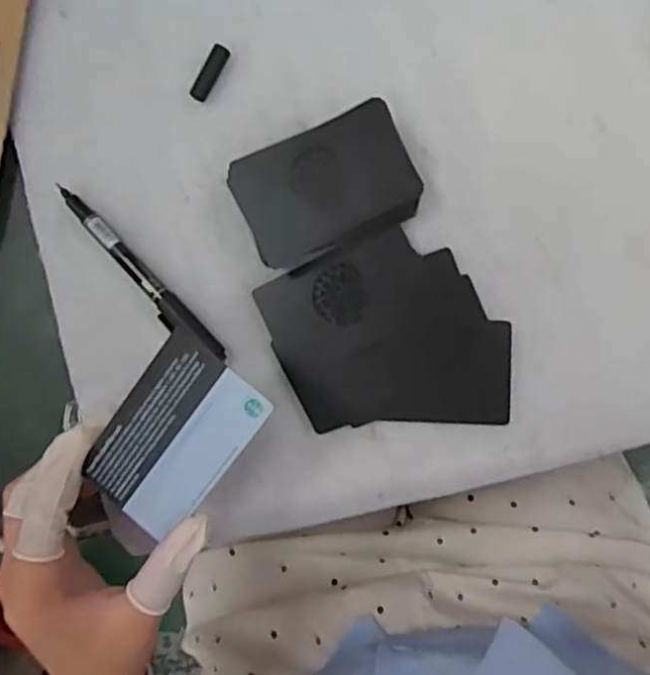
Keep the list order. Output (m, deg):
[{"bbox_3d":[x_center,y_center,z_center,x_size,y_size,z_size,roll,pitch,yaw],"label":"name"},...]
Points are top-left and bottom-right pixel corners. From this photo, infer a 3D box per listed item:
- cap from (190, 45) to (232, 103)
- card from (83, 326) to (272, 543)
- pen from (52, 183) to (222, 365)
[{"bbox_3d":[-0.062,-0.143,0.349,0.010,0.009,0.031,33,92,7],"label":"cap"},{"bbox_3d":[-0.066,0.044,0.282,0.053,0.004,0.084,39,105,4],"label":"card"},{"bbox_3d":[-0.100,-0.033,0.348,0.013,0.011,0.126,-45,84,3],"label":"pen"}]

